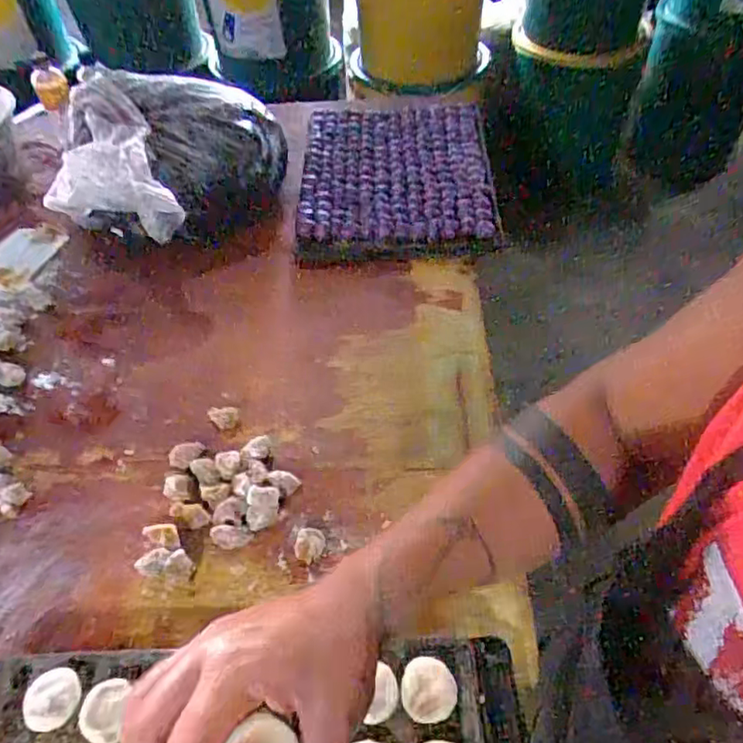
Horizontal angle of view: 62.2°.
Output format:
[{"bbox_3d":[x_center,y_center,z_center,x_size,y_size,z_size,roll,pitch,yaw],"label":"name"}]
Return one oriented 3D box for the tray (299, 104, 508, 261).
[{"bbox_3d":[0.043,-0.360,1.081,0.317,0.031,0.444,-1,53,2],"label":"tray"}]

